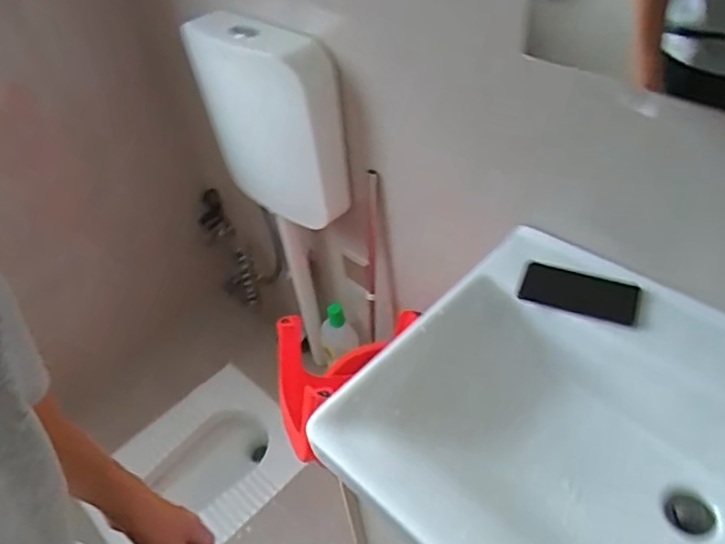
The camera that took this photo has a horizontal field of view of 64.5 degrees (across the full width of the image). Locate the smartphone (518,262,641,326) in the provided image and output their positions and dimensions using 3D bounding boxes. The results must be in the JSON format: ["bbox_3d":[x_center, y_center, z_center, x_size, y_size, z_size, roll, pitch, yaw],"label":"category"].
[{"bbox_3d":[0.315,0.029,0.836,0.155,0.010,0.073,15,56,19],"label":"smartphone"}]

